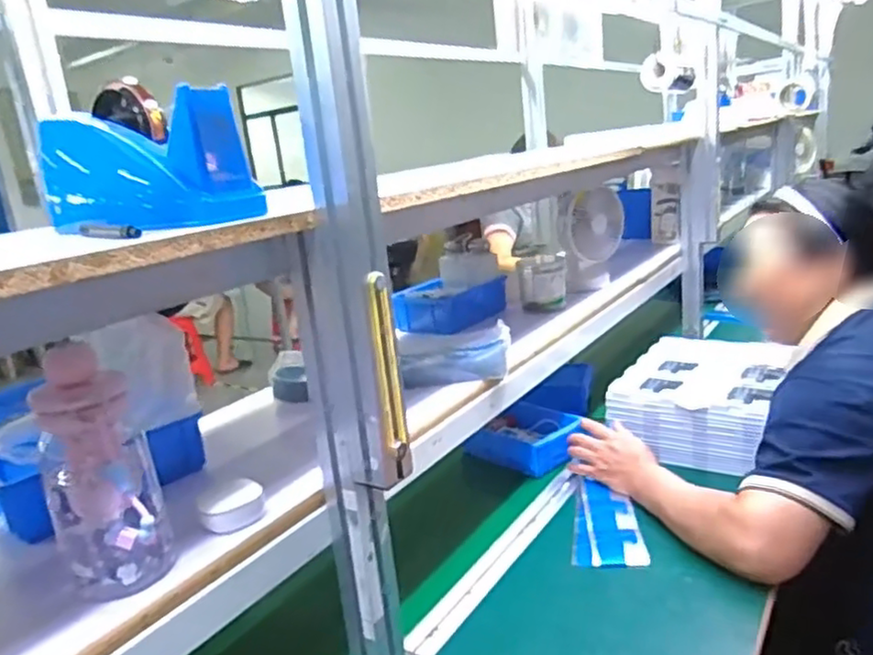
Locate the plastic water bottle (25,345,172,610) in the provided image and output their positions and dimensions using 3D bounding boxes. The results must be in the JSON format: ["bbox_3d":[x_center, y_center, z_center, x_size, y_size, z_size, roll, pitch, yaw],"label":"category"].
[{"bbox_3d":[-0.256,0.115,0.520,0.077,0.185,0.072,-14,16,-26],"label":"plastic water bottle"}]

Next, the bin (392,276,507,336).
[{"bbox_3d":[0.030,-0.041,1.226,0.123,0.074,0.198,8,21,44],"label":"bin"}]

